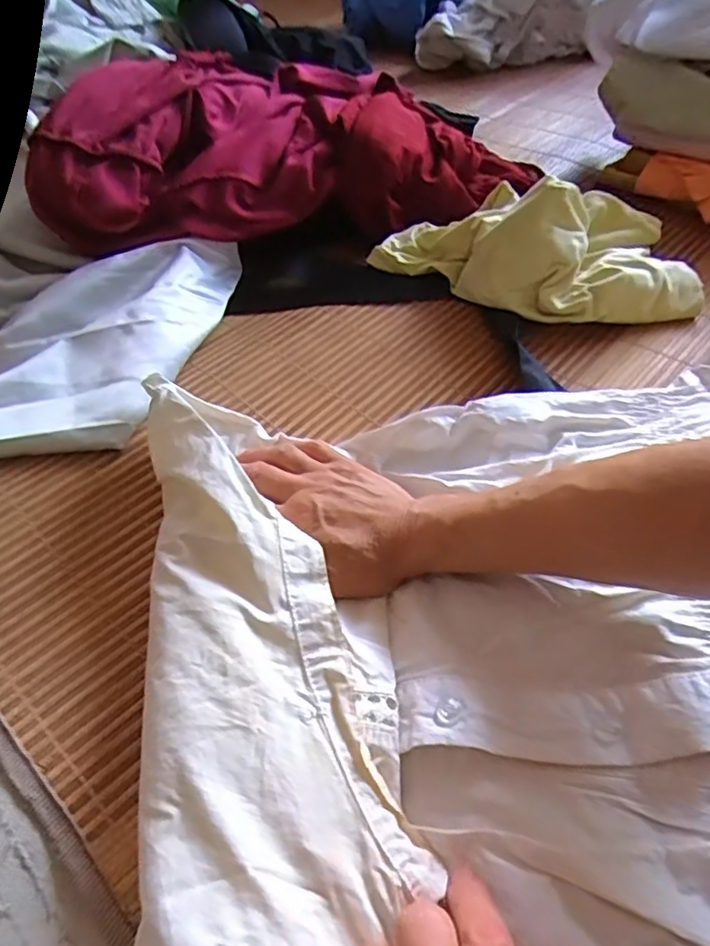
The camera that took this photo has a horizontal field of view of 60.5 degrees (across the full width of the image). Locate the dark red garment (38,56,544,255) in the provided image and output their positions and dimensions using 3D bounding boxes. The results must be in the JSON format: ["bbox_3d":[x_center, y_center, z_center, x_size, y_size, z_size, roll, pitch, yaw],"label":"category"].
[{"bbox_3d":[-0.057,-0.307,0.576,0.431,0.142,0.190,-16,51,-10],"label":"dark red garment"}]

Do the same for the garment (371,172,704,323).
[{"bbox_3d":[0.147,-0.188,0.500,0.258,0.080,0.131,0,50,3],"label":"garment"}]

